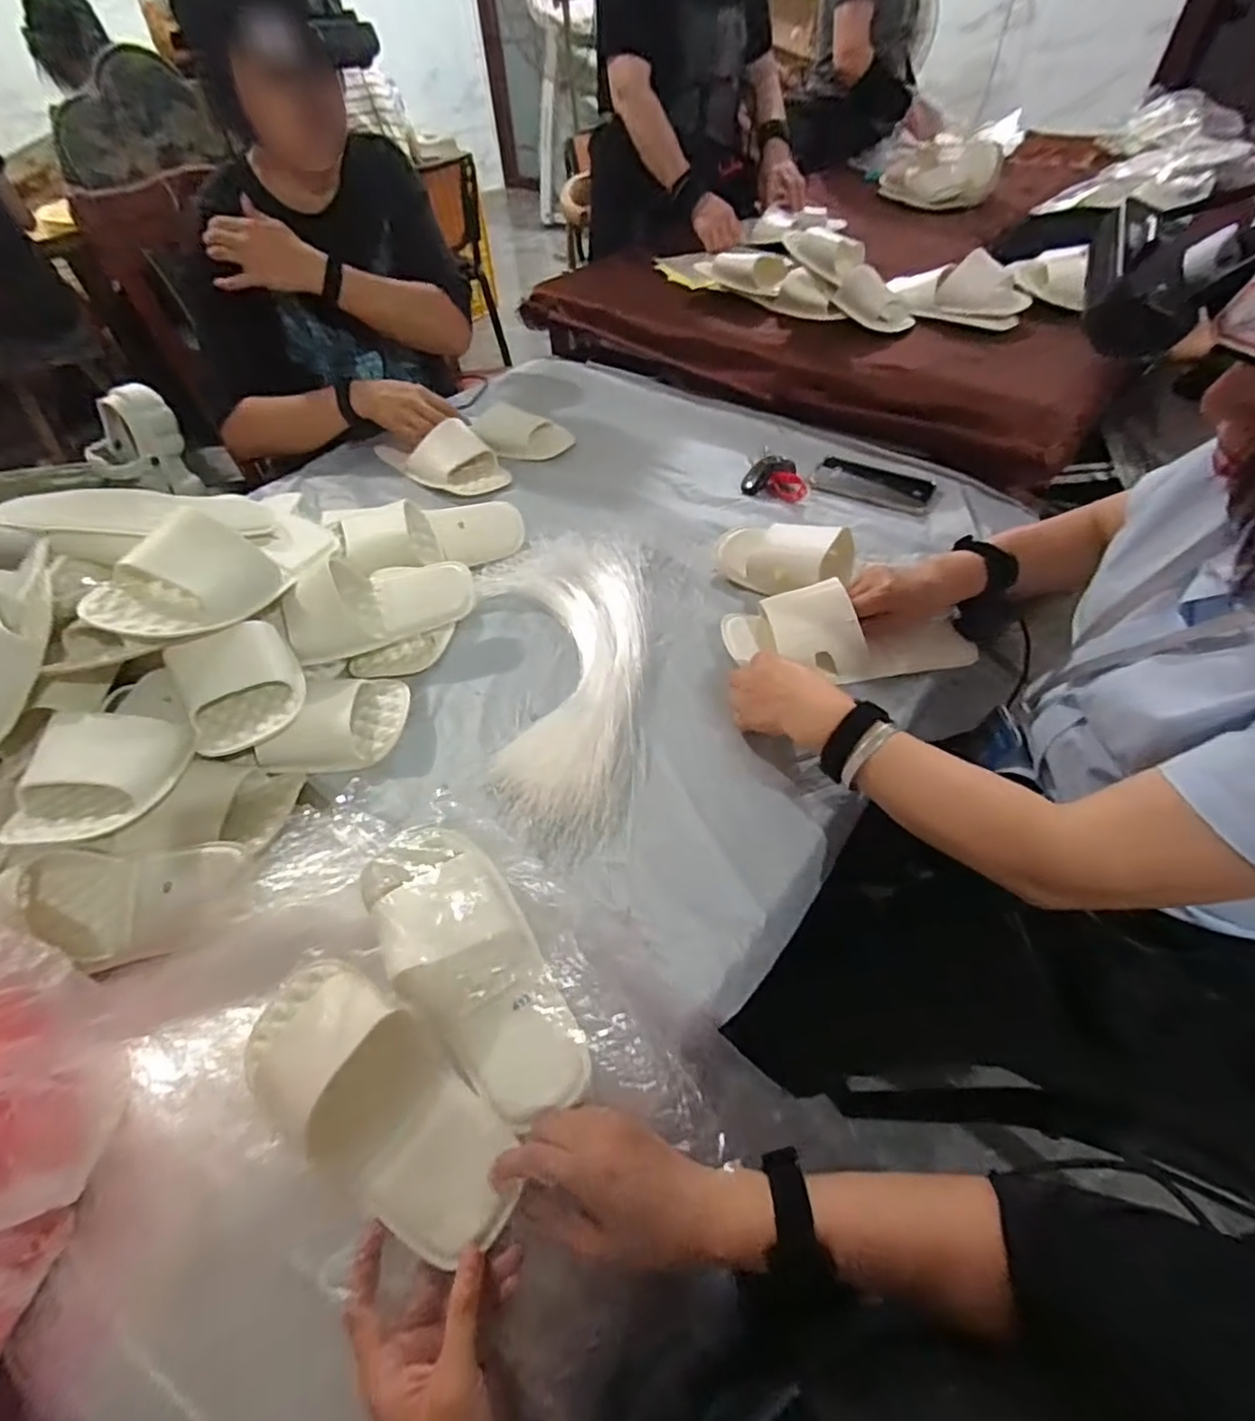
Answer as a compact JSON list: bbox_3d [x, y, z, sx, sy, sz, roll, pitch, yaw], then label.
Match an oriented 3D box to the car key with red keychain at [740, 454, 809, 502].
[{"bbox_3d":[0.210,-0.330,0.888,0.090,0.030,0.080,8,51,9],"label":"car key with red keychain"}]

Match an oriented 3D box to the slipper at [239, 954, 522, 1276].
[{"bbox_3d":[-0.170,0.257,0.411,0.217,0.050,0.093,37,59,16],"label":"slipper"}]

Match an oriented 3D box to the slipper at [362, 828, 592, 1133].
[{"bbox_3d":[-0.114,0.186,0.462,0.095,0.059,0.224,-32,74,-22],"label":"slipper"}]

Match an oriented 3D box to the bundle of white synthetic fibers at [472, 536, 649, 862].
[{"bbox_3d":[-0.056,-0.052,0.682,0.195,0.024,0.424,-10,50,-6],"label":"bundle of white synthetic fibers"}]

